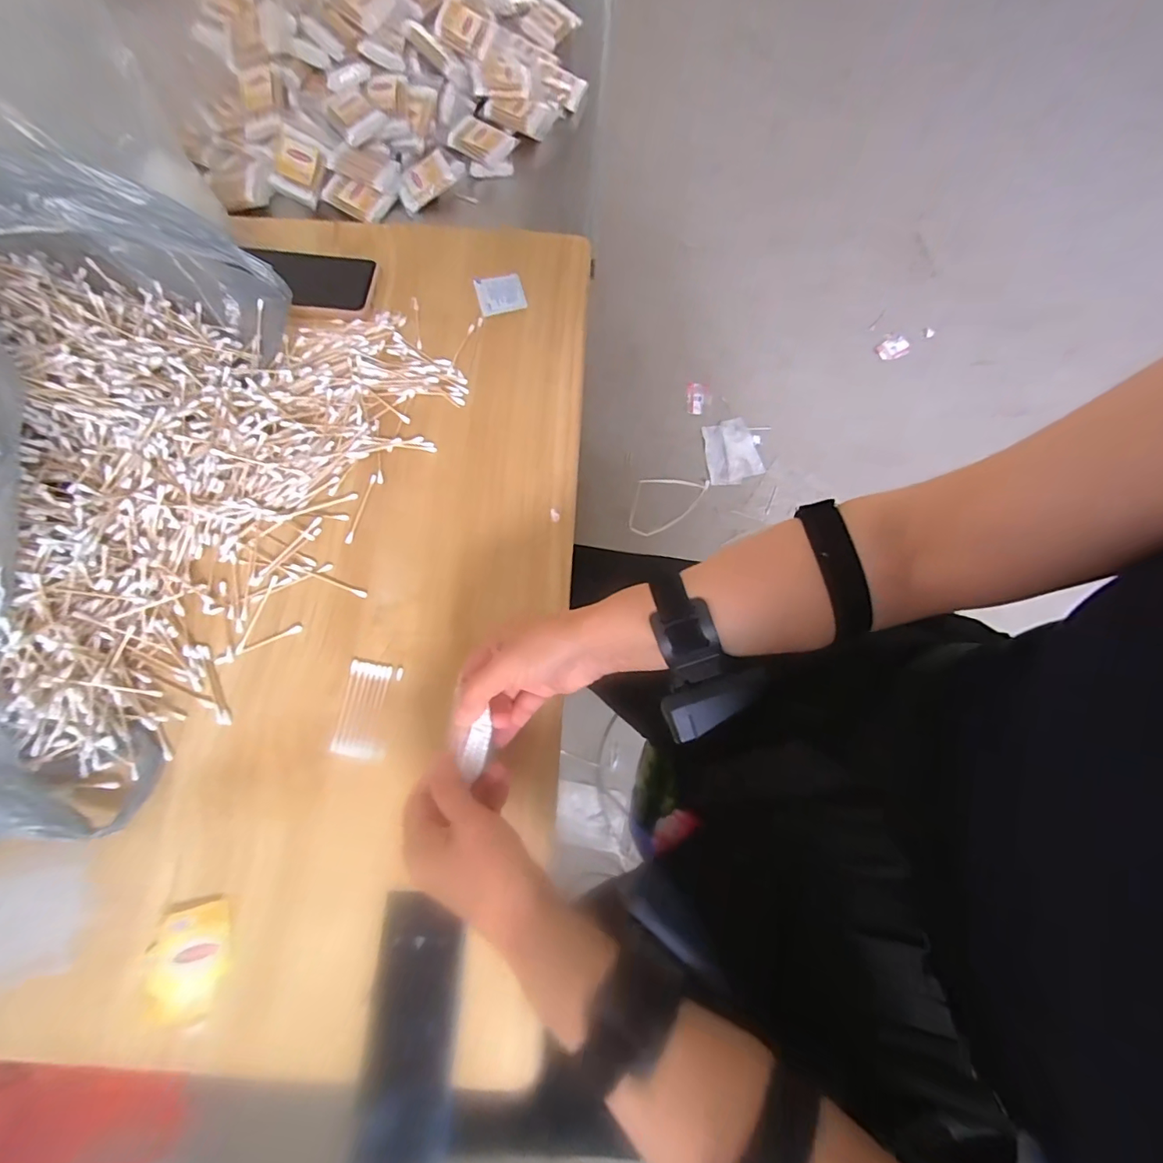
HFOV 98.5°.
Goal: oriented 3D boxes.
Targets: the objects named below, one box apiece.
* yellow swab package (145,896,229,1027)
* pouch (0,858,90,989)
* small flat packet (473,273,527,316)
[{"bbox_3d":[-0.273,0.261,0.346,0.052,0.004,0.072,-14,73,-7],"label":"yellow swab package"},{"bbox_3d":[-0.391,0.239,0.346,0.089,0.006,0.069,-15,73,-7],"label":"pouch"},{"bbox_3d":[-0.087,-0.313,0.541,0.050,0.004,0.050,-14,73,-7],"label":"small flat packet"}]

